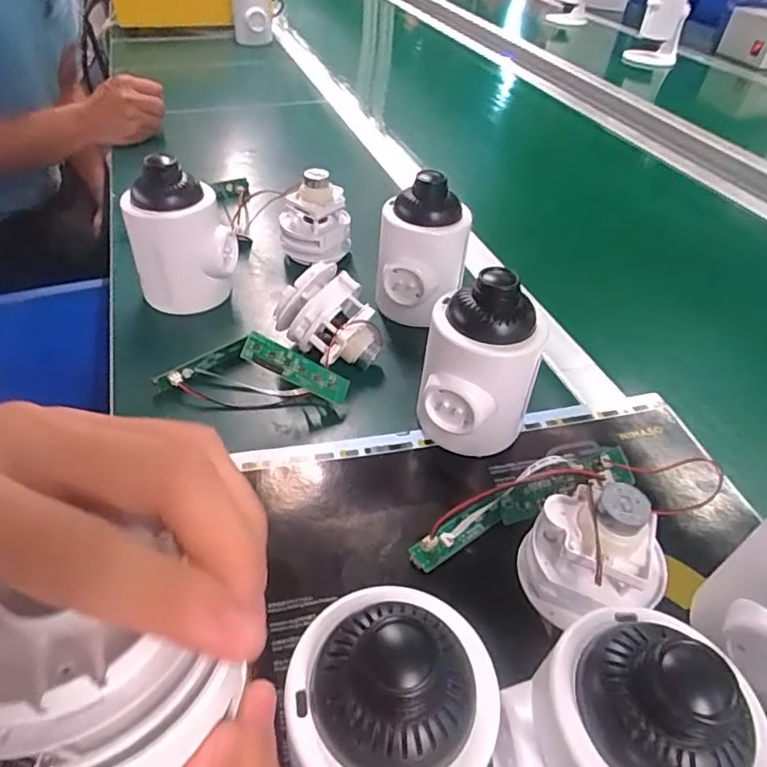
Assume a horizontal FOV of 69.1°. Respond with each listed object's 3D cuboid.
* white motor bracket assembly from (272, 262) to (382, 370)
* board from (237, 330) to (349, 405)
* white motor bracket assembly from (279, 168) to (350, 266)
[{"bbox_3d":[-0.044,-0.047,0.444,0.064,0.078,0.063,-24,49,-28],"label":"white motor bracket assembly"},{"bbox_3d":[-0.061,-0.010,0.401,0.083,0.005,0.022,28,71,-27],"label":"board"},{"bbox_3d":[-0.069,-0.162,0.562,0.069,0.094,0.054,-3,42,-6],"label":"white motor bracket assembly"}]

